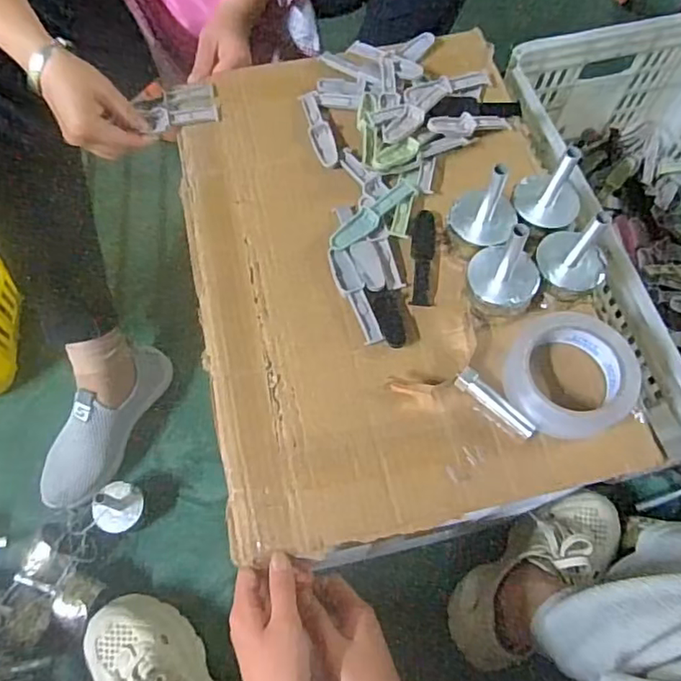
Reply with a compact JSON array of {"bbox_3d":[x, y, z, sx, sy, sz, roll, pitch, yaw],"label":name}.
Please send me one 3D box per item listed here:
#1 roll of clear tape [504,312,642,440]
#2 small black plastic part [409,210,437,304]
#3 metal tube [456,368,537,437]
[{"bbox_3d":[0.196,0.029,0.489,0.100,0.043,0.103,0,66,-1],"label":"roll of clear tape"},{"bbox_3d":[0.081,-0.082,0.552,0.023,0.011,0.099,5,66,1],"label":"small black plastic part"},{"bbox_3d":[0.134,0.054,0.491,0.077,0.016,0.016,40,72,15],"label":"metal tube"}]

